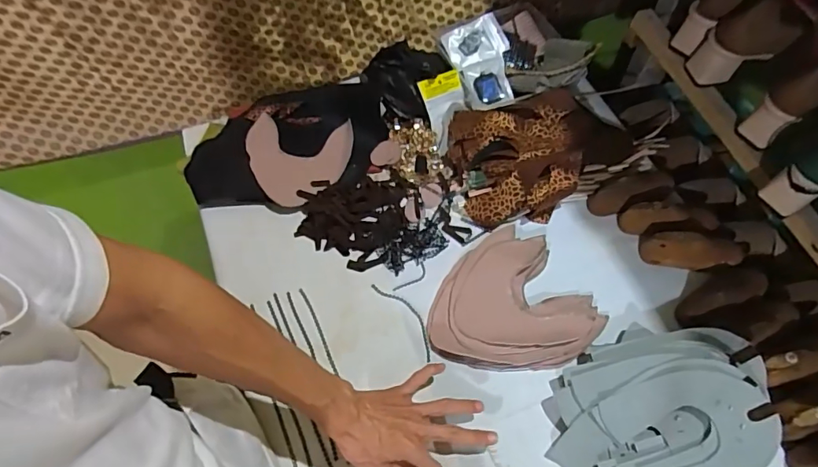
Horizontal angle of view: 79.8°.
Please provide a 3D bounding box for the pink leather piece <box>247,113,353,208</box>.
[{"bbox_3d":[-0.180,-0.118,0.760,0.158,0.012,0.152,9,61,6],"label":"pink leather piece"}]

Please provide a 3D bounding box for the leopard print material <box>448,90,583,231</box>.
[{"bbox_3d":[0.166,-0.114,0.742,0.198,0.084,0.182,-7,61,-3],"label":"leopard print material"}]

